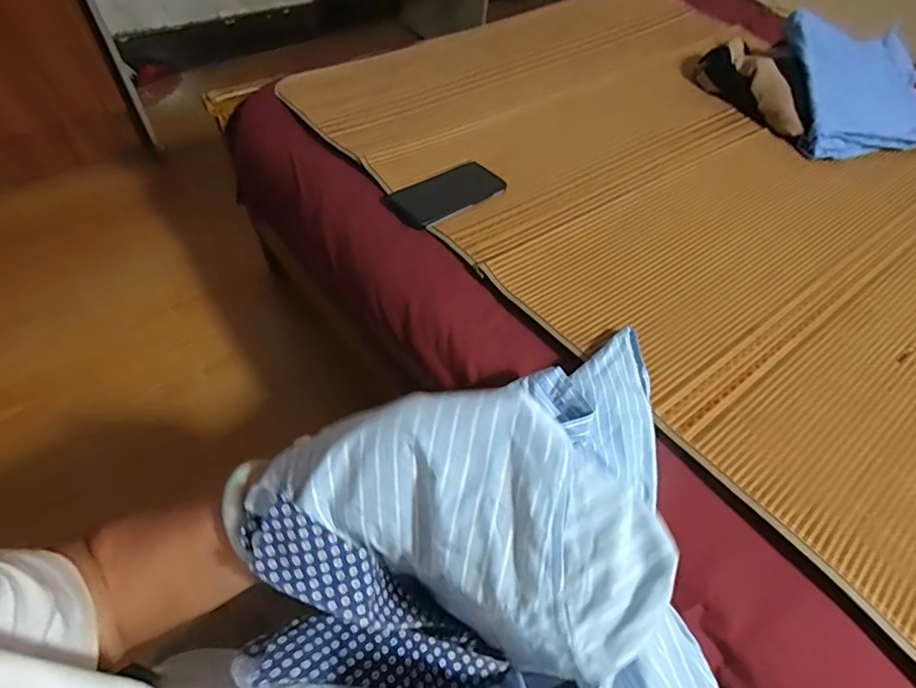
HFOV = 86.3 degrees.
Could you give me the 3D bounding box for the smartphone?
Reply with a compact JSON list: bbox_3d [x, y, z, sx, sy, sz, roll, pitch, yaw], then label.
[{"bbox_3d":[-0.017,-0.211,0.693,0.168,0.013,0.087,-30,61,-24],"label":"smartphone"}]

